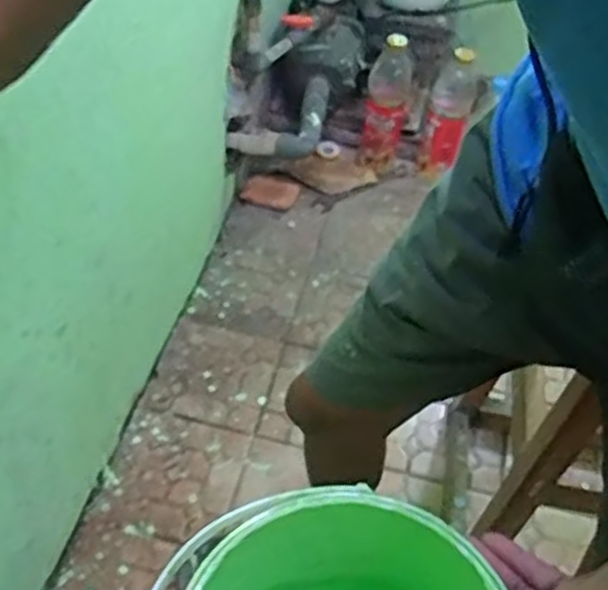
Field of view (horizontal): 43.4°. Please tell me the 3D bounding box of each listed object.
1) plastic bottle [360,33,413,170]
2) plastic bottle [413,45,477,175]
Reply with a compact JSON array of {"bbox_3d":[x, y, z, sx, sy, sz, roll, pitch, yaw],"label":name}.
[{"bbox_3d":[0.172,-0.391,1.597,0.087,0.304,0.081,9,48,1],"label":"plastic bottle"},{"bbox_3d":[0.297,-0.376,1.571,0.087,0.260,0.090,17,49,8],"label":"plastic bottle"}]

